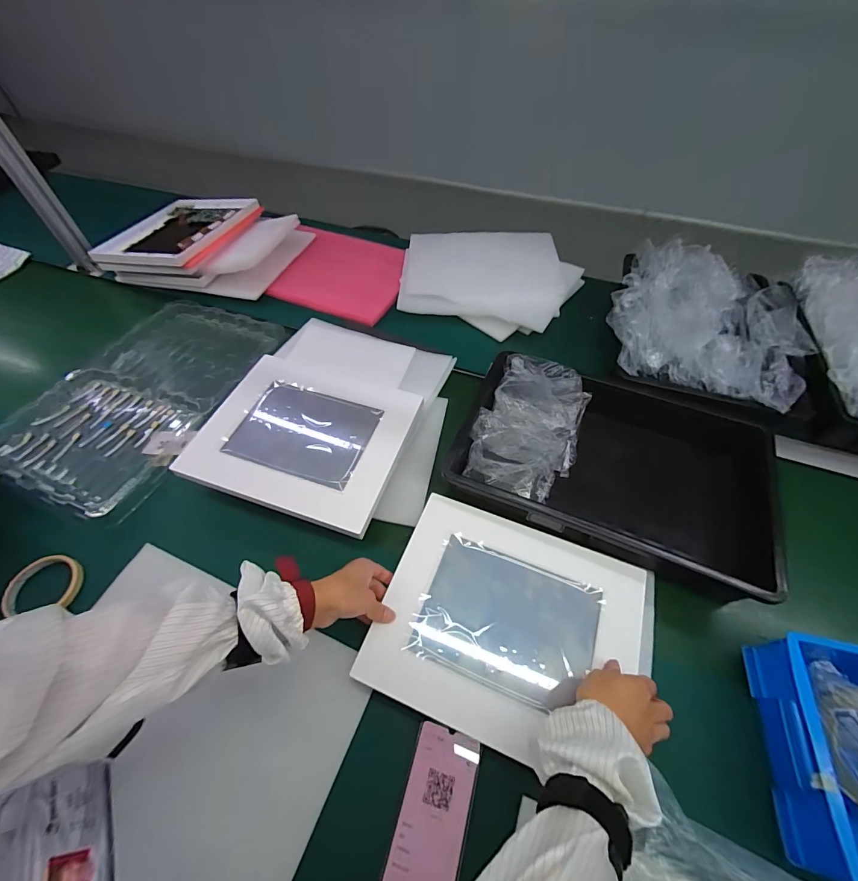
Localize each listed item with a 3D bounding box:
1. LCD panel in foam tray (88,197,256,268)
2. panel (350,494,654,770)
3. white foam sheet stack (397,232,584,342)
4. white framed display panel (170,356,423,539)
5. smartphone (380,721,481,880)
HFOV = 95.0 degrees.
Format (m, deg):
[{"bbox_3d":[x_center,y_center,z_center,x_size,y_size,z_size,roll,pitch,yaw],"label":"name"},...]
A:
[{"bbox_3d":[-0.588,-0.496,0.929,0.248,0.034,0.304,13,54,16],"label":"LCD panel in foam tray"},{"bbox_3d":[0.104,0.220,0.476,0.318,0.023,0.248,17,59,14],"label":"panel"},{"bbox_3d":[0.134,-0.365,0.889,0.398,0.037,0.309,7,54,4],"label":"white foam sheet stack"},{"bbox_3d":[-0.189,-0.015,0.605,0.302,0.019,0.251,17,56,11],"label":"white framed display panel"},{"bbox_3d":[0.005,0.375,0.392,0.070,0.012,0.140,15,55,10],"label":"smartphone"}]

